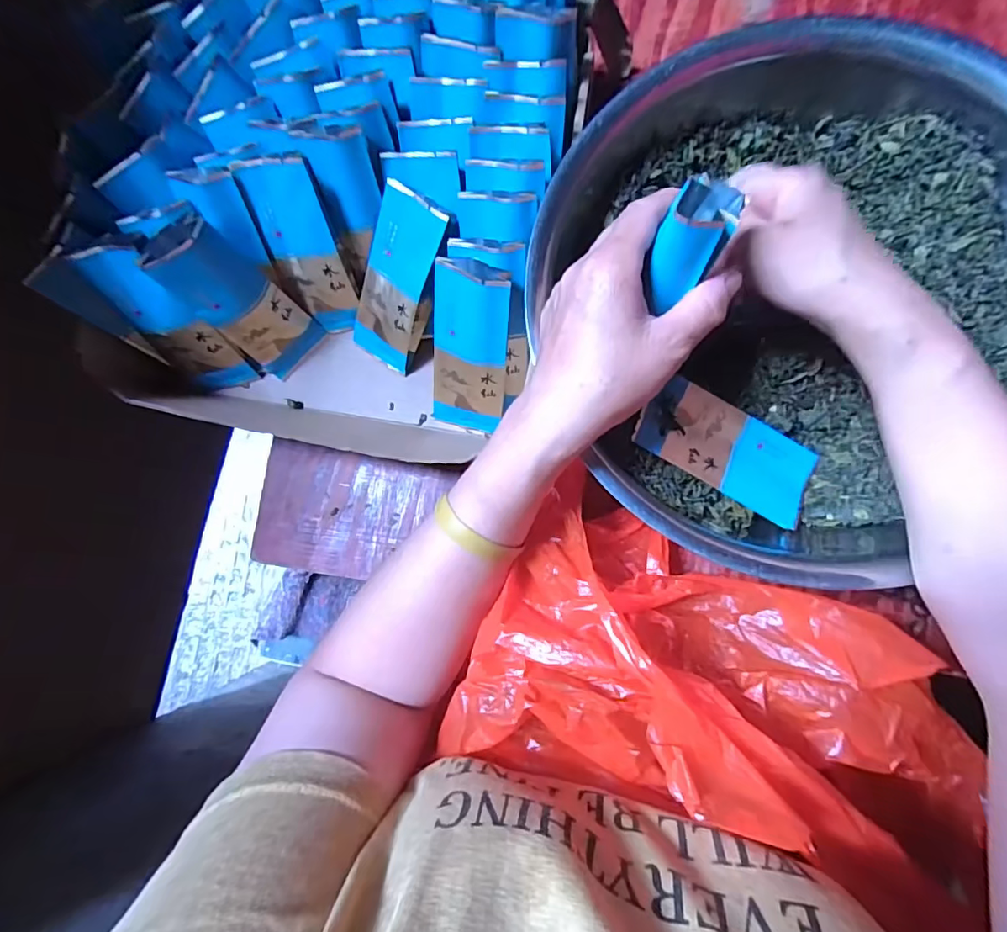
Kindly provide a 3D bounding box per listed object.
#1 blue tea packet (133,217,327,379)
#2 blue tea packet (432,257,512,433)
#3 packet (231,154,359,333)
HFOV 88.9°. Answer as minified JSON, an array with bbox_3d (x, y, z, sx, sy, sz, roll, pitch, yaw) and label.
[{"bbox_3d":[-0.188,-0.116,0.372,0.054,0.127,0.021,-42,56,-1],"label":"blue tea packet"},{"bbox_3d":[-0.023,-0.077,0.360,0.055,0.125,0.022,15,44,6],"label":"blue tea packet"},{"bbox_3d":[-0.145,-0.153,0.377,0.051,0.126,0.015,-10,44,4],"label":"packet"}]

